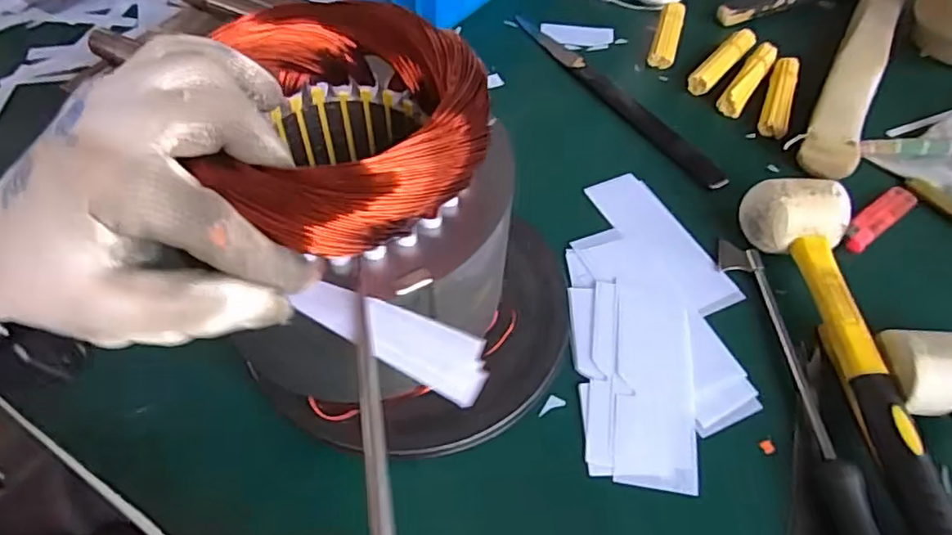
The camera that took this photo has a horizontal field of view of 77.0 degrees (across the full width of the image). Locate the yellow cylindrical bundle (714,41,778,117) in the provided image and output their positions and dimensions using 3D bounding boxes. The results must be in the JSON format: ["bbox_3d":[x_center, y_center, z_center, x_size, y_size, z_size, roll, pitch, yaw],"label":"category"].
[{"bbox_3d":[0.242,-0.168,0.532,0.020,0.024,0.096,30,57,19],"label":"yellow cylindrical bundle"}]

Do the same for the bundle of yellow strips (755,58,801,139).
[{"bbox_3d":[0.261,-0.146,0.513,0.024,0.020,0.094,21,54,13],"label":"bundle of yellow strips"}]

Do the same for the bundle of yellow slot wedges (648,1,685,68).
[{"bbox_3d":[0.183,-0.222,0.573,0.024,0.015,0.100,17,54,10],"label":"bundle of yellow slot wedges"}]

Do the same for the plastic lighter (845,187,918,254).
[{"bbox_3d":[0.293,-0.036,0.436,0.081,0.009,0.019,-31,60,-24],"label":"plastic lighter"}]

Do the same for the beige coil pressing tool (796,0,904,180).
[{"bbox_3d":[0.352,-0.194,0.549,0.042,0.038,0.364,26,56,17],"label":"beige coil pressing tool"}]

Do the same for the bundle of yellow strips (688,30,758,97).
[{"bbox_3d":[0.225,-0.187,0.546,0.022,0.023,0.094,36,59,22],"label":"bundle of yellow strips"}]

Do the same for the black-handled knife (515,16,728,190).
[{"bbox_3d":[0.118,-0.155,0.524,0.024,0.005,0.266,-26,58,-21],"label":"black-handled knife"}]

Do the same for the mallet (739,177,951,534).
[{"bbox_3d":[0.213,0.063,0.331,0.054,0.050,0.271,1,52,-2],"label":"mallet"}]

